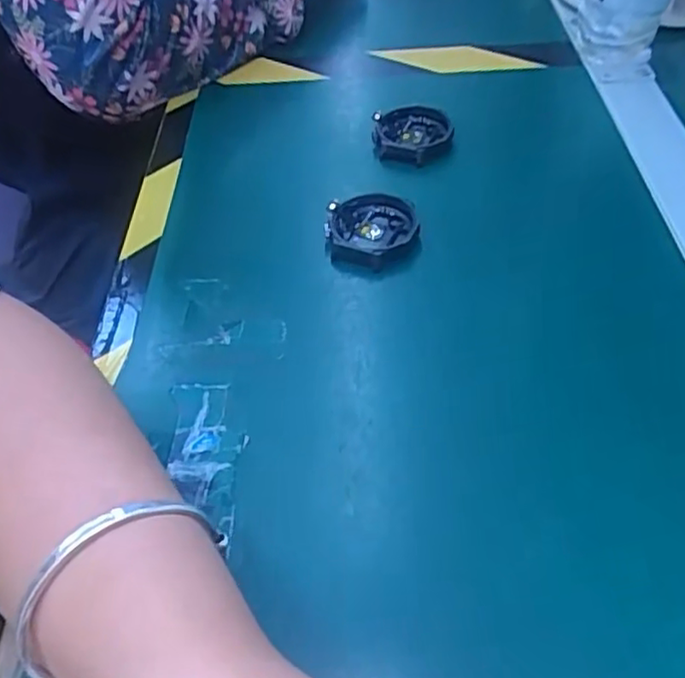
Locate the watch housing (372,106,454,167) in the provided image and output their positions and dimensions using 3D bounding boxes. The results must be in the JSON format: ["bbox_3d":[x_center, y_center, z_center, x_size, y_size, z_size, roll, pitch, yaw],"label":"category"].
[{"bbox_3d":[0.045,-0.131,0.423,0.050,0.014,0.049,-6,49,-1],"label":"watch housing"}]

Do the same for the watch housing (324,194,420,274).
[{"bbox_3d":[0.016,-0.058,0.361,0.051,0.014,0.050,-3,49,2],"label":"watch housing"}]

